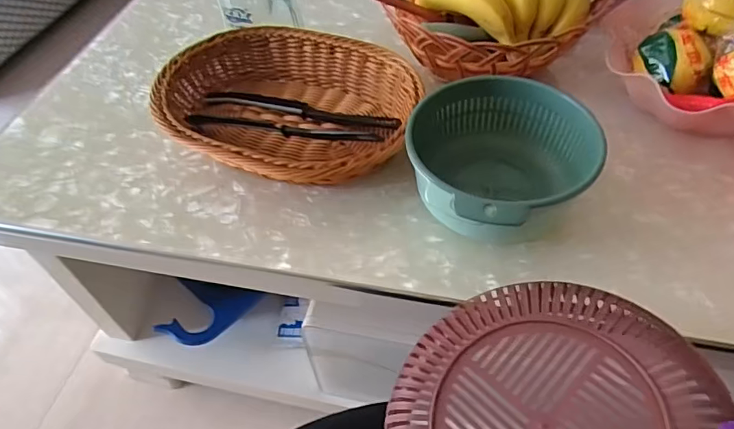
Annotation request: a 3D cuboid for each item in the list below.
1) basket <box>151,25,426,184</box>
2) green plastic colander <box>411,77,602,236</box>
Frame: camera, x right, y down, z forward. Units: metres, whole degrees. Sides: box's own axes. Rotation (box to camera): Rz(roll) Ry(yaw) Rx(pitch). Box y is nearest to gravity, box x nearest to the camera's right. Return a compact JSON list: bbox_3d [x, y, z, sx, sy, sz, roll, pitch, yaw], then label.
[{"bbox_3d":[-0.083,-0.109,0.537,0.258,0.061,0.193,16,53,16],"label":"basket"},{"bbox_3d":[0.116,-0.035,0.457,0.156,0.069,0.148,7,51,10],"label":"green plastic colander"}]

